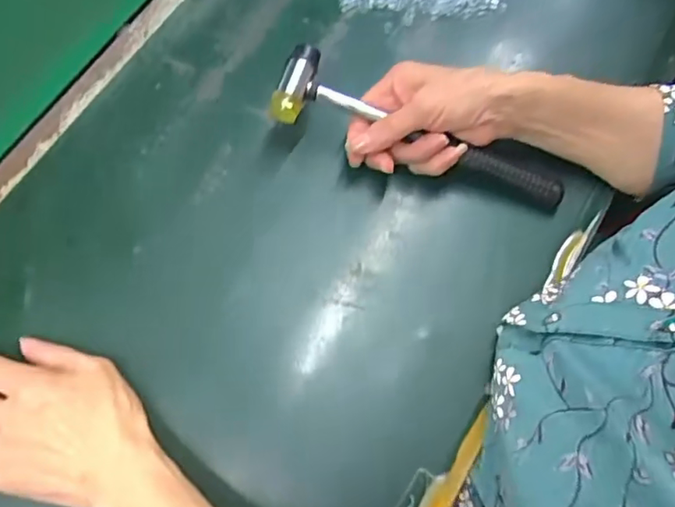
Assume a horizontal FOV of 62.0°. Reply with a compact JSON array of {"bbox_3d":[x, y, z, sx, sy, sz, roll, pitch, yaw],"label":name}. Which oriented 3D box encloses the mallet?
[{"bbox_3d":[0.068,-0.096,0.440,0.235,0.029,0.060,21,69,-4],"label":"mallet"}]

